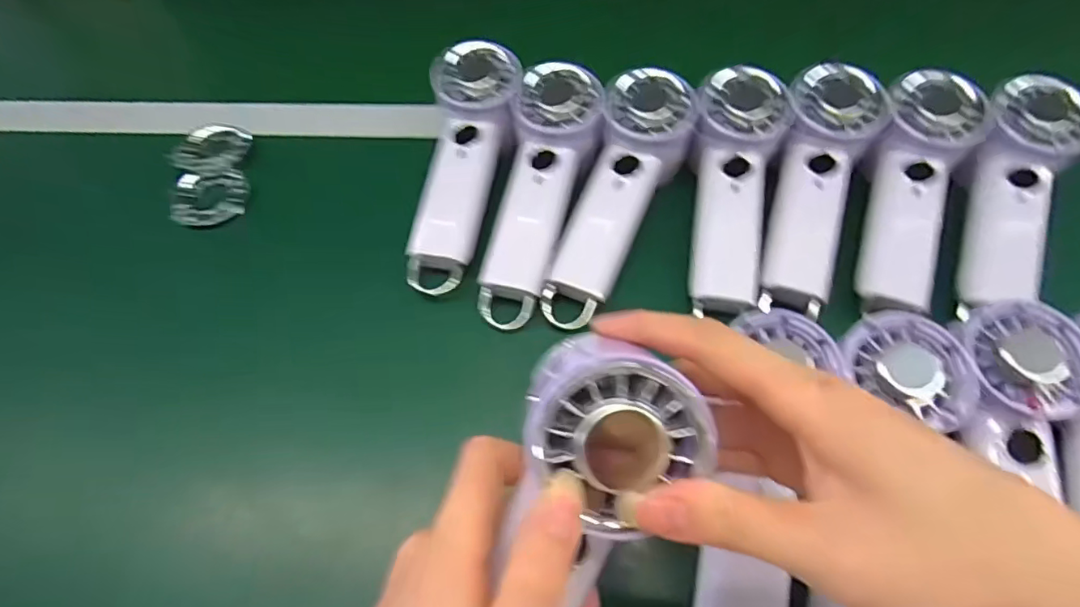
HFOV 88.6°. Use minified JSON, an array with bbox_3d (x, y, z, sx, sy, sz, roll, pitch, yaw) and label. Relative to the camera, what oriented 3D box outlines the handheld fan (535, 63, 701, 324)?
[{"bbox_3d":[0.053,-0.074,0.390,0.061,0.046,0.192,23,81,15],"label":"handheld fan"}]

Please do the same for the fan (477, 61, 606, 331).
[{"bbox_3d":[-0.002,-0.076,0.389,0.058,0.033,0.190,13,78,10],"label":"fan"}]

